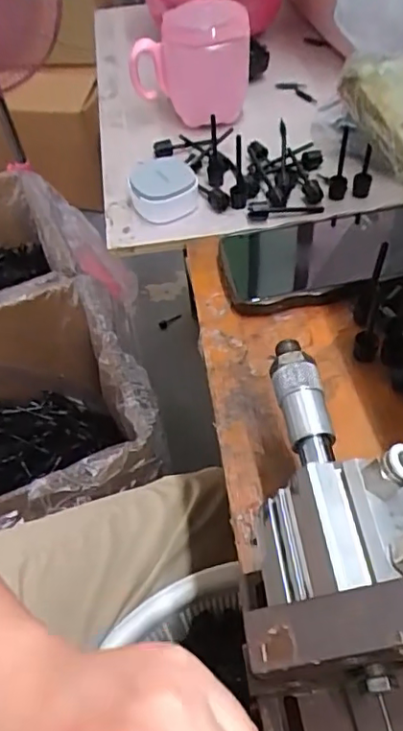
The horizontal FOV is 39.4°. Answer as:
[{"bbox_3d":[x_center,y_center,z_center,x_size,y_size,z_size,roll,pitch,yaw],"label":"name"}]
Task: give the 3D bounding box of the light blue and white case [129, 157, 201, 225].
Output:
[{"bbox_3d":[-0.034,-0.155,0.481,0.054,0.026,0.065,-16,53,-8],"label":"light blue and white case"}]

